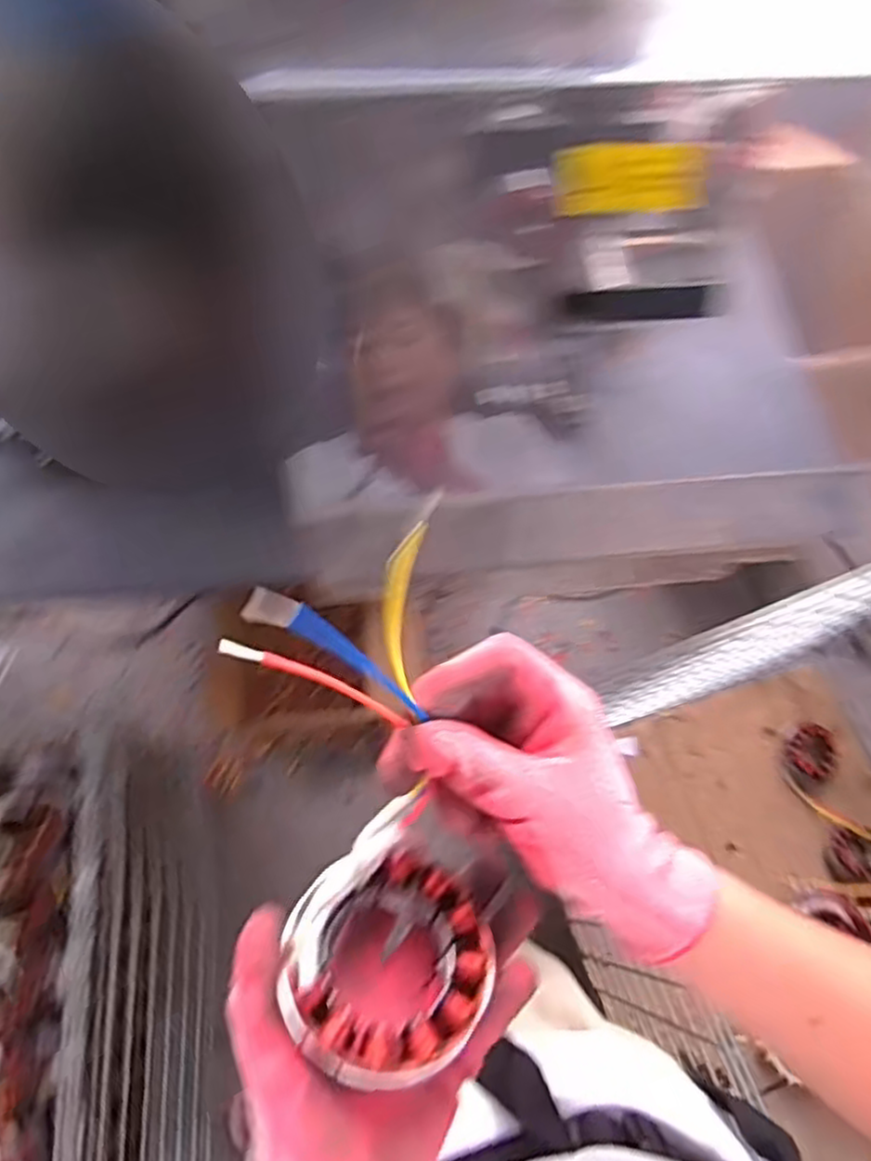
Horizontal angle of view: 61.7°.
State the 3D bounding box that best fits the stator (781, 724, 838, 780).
[{"bbox_3d":[0.620,0.281,1.208,0.075,0.028,0.089,28,69,9],"label":"stator"}]

